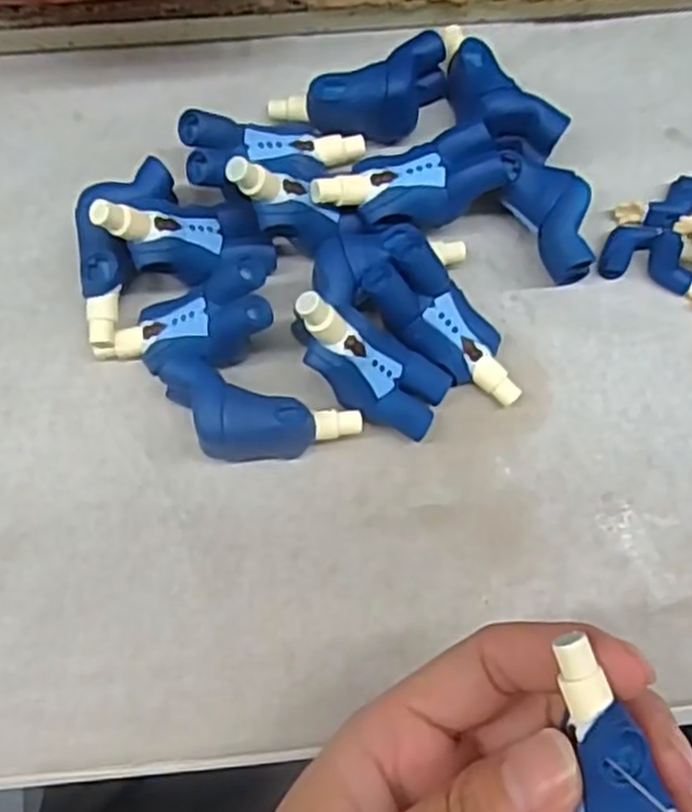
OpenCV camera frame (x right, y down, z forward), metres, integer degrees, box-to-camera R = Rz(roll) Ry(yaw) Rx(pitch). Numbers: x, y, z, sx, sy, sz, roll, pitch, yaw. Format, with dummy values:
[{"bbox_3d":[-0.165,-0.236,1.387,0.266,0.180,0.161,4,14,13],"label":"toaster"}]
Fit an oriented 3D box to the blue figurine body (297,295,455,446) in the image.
[{"bbox_3d":[0.004,-0.012,0.222,0.056,0.013,0.023,38,78,-31],"label":"blue figurine body"}]

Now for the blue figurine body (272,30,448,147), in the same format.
[{"bbox_3d":[0.006,-0.098,0.248,0.056,0.022,0.021,-18,79,-4],"label":"blue figurine body"}]

